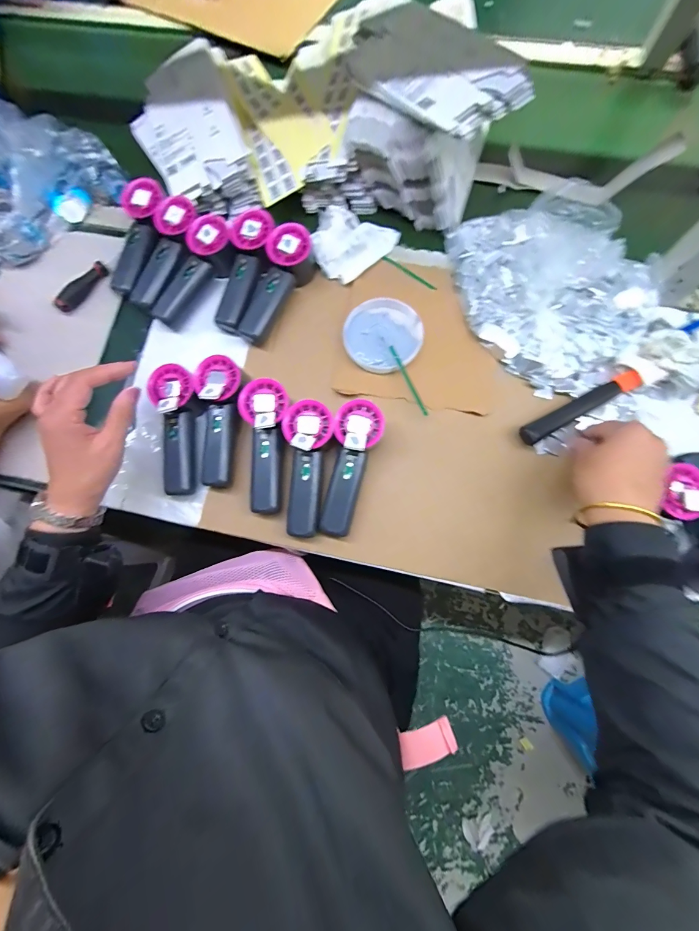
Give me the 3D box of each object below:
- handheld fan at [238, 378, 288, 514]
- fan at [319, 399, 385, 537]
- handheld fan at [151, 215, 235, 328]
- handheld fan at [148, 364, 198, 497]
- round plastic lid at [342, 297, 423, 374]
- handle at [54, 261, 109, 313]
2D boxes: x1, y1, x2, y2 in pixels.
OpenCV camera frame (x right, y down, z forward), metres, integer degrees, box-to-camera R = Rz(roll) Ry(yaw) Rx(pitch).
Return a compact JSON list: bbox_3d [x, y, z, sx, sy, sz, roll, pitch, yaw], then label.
[{"bbox_3d":[-0.099,-0.023,0.408,0.052,0.027,0.153,-2,90,0],"label":"handheld fan"},{"bbox_3d":[-0.001,0.003,0.400,0.051,0.028,0.155,14,91,4],"label":"fan"},{"bbox_3d":[-0.213,-0.262,0.484,0.052,0.041,0.156,35,95,8],"label":"handheld fan"},{"bbox_3d":[-0.209,-0.042,0.423,0.050,0.028,0.155,-6,92,-1],"label":"handheld fan"},{"bbox_3d":[0.043,-0.172,0.461,0.099,0.018,0.100,0,77,2],"label":"round plastic lid"},{"bbox_3d":[-0.385,-0.256,0.509,0.023,0.019,0.087,42,81,10],"label":"handle"}]

